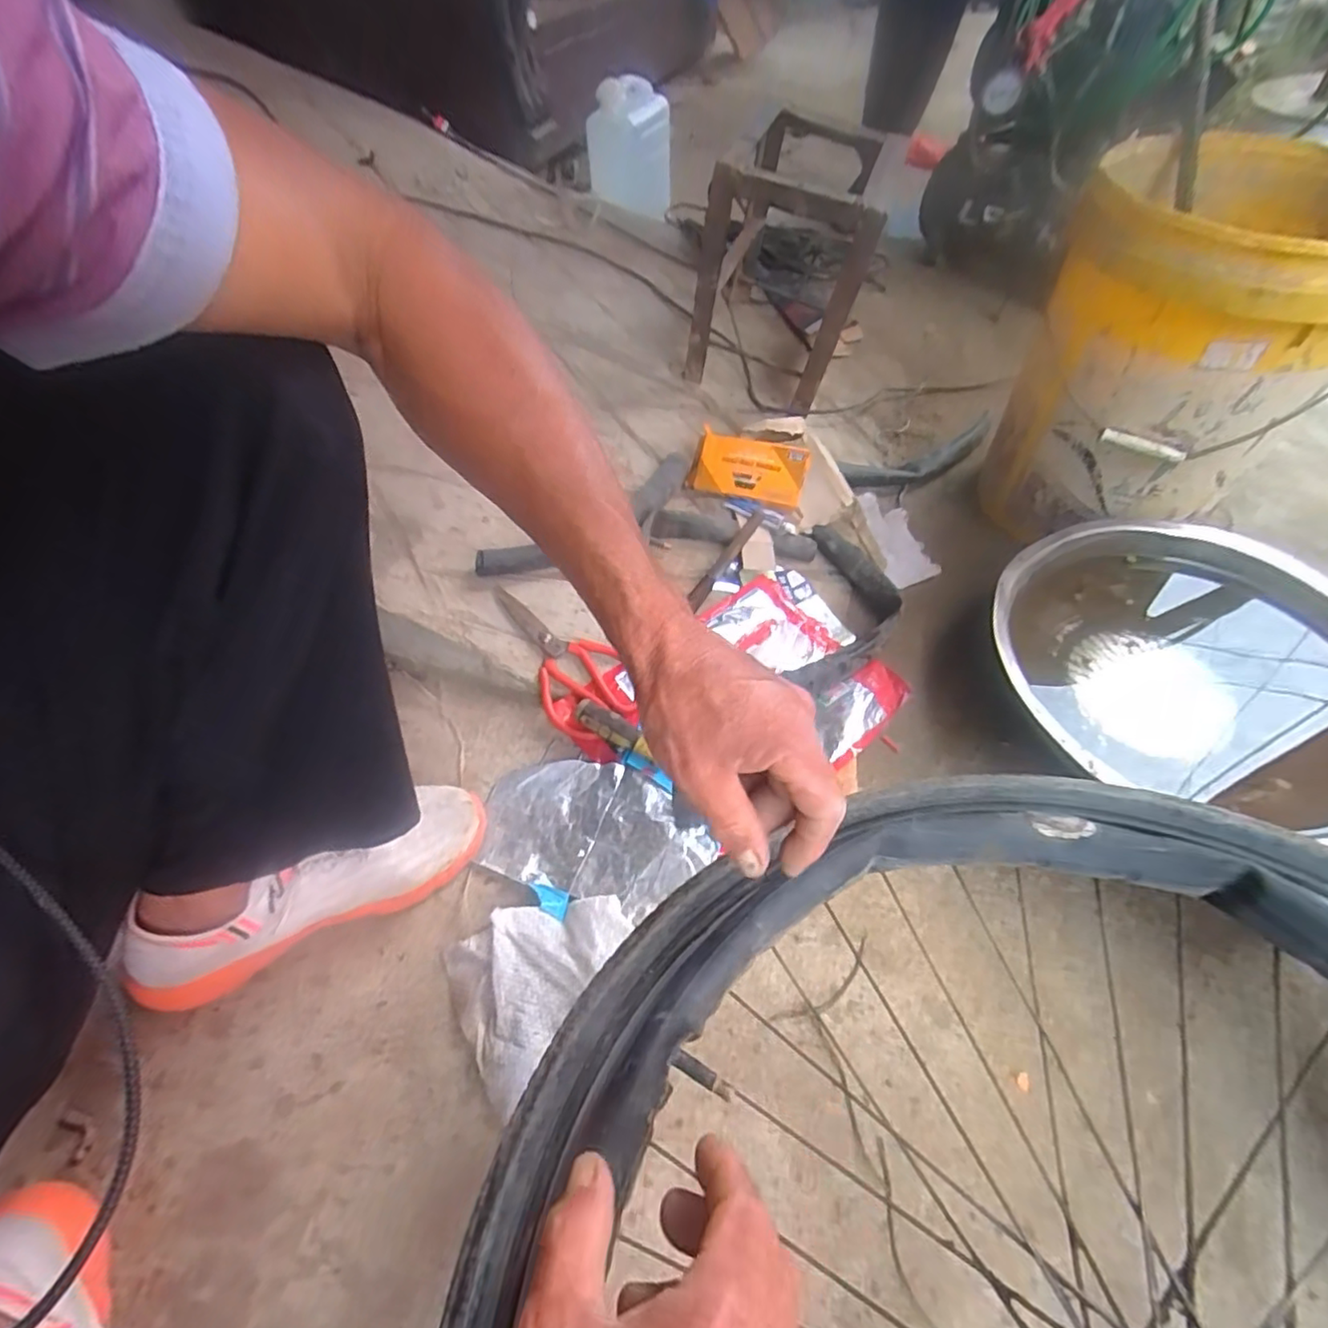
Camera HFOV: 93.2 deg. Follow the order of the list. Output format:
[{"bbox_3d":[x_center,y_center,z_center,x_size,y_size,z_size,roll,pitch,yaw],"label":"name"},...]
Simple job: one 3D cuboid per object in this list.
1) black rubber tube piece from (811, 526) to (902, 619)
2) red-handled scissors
[{"bbox_3d":[0.240,-0.111,0.774,0.041,0.042,0.157,-26,55,-14],"label":"black rubber tube piece"},{"bbox_3d":[-0.106,-0.010,0.657,0.090,0.023,0.183,-32,71,-18],"label":"red-handled scissors"}]

